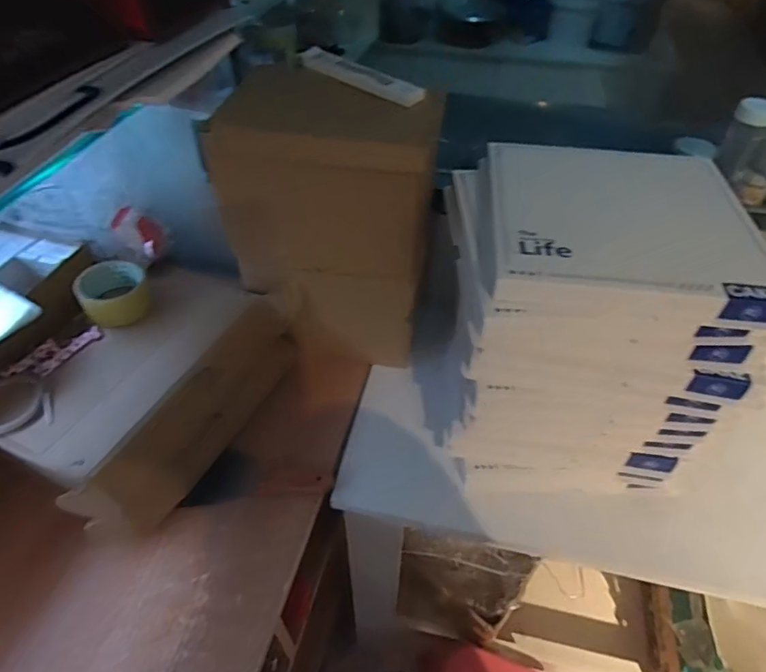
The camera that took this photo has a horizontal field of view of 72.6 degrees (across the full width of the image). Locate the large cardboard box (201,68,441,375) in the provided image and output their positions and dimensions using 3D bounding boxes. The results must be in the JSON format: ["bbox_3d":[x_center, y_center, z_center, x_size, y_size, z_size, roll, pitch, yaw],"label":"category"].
[{"bbox_3d":[-0.065,-0.164,0.704,0.249,0.299,0.199,9,47,7],"label":"large cardboard box"}]

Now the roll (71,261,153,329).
[{"bbox_3d":[-0.360,-0.059,0.701,0.084,0.048,0.080,-19,50,-18],"label":"roll"}]

